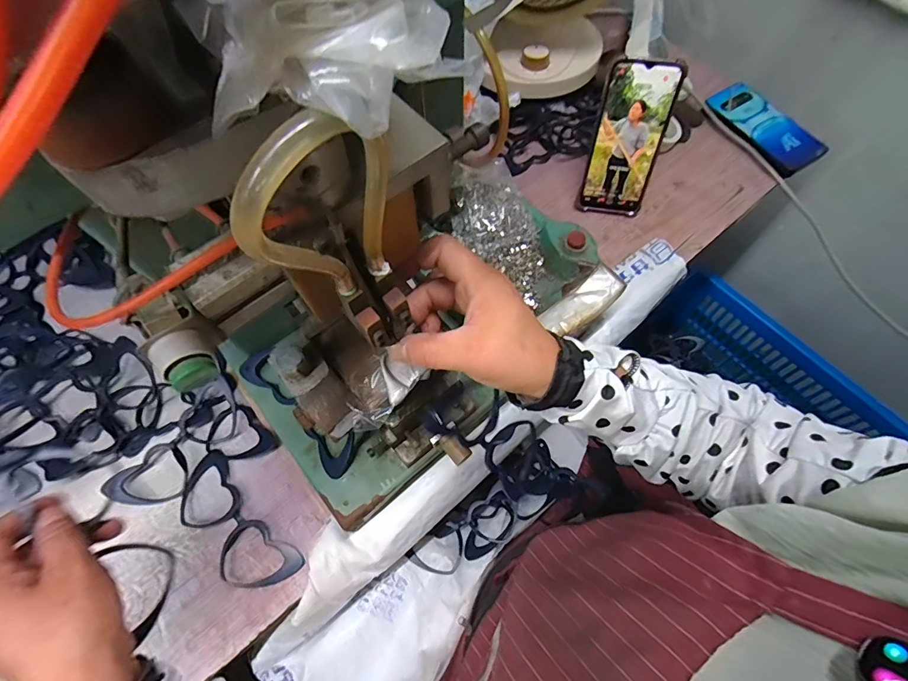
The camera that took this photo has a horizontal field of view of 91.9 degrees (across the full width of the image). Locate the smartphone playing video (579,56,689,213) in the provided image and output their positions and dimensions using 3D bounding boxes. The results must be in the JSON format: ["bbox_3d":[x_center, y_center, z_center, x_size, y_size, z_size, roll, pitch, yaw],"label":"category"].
[{"bbox_3d":[0.202,-0.230,0.516,0.077,0.166,0.010,9,41,5],"label":"smartphone playing video"}]

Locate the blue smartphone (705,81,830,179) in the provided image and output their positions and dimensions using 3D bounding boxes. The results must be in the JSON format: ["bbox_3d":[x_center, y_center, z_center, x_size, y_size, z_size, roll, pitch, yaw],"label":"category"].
[{"bbox_3d":[0.430,-0.298,0.608,0.074,0.014,0.161,-28,69,-11],"label":"blue smartphone"}]

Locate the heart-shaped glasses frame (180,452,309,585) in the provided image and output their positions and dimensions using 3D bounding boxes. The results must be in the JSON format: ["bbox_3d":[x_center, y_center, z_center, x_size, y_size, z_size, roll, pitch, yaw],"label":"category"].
[{"bbox_3d":[-0.216,0.180,0.428,0.062,0.007,0.148,-42,73,-15],"label":"heart-shaped glasses frame"}]

